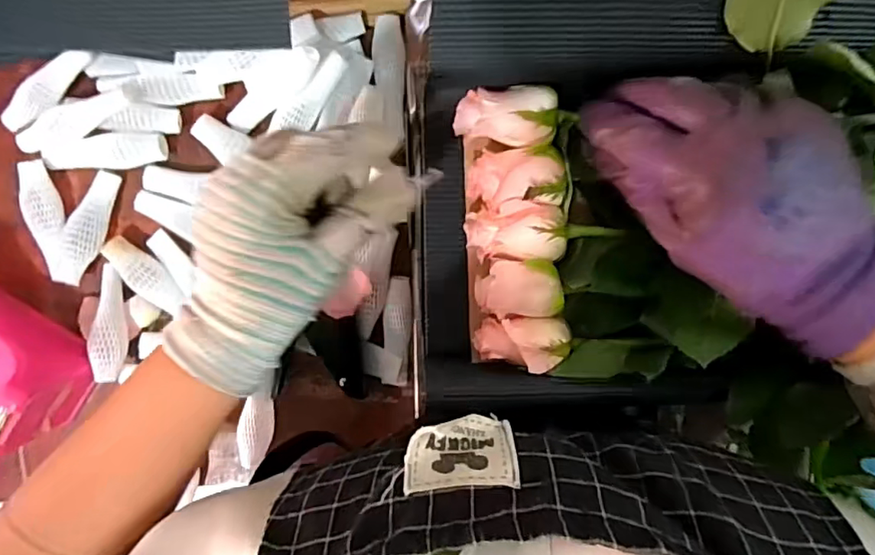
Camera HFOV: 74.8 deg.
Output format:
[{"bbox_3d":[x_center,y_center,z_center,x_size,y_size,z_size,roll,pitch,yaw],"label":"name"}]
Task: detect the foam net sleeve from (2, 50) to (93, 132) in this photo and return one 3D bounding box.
[{"bbox_3d":[-0.283,-0.136,0.416,0.085,0.015,0.020,-35,98,13],"label":"foam net sleeve"}]

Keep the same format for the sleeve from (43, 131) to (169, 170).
[{"bbox_3d":[-0.250,-0.095,0.429,0.088,0.012,0.026,-6,97,-3],"label":"sleeve"}]

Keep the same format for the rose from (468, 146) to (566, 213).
[{"bbox_3d":[0.042,-0.053,0.311,0.048,0.044,0.031,-3,97,-4],"label":"rose"}]

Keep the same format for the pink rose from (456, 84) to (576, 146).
[{"bbox_3d":[0.040,-0.086,0.309,0.060,0.039,0.031,-2,97,-4],"label":"pink rose"}]

